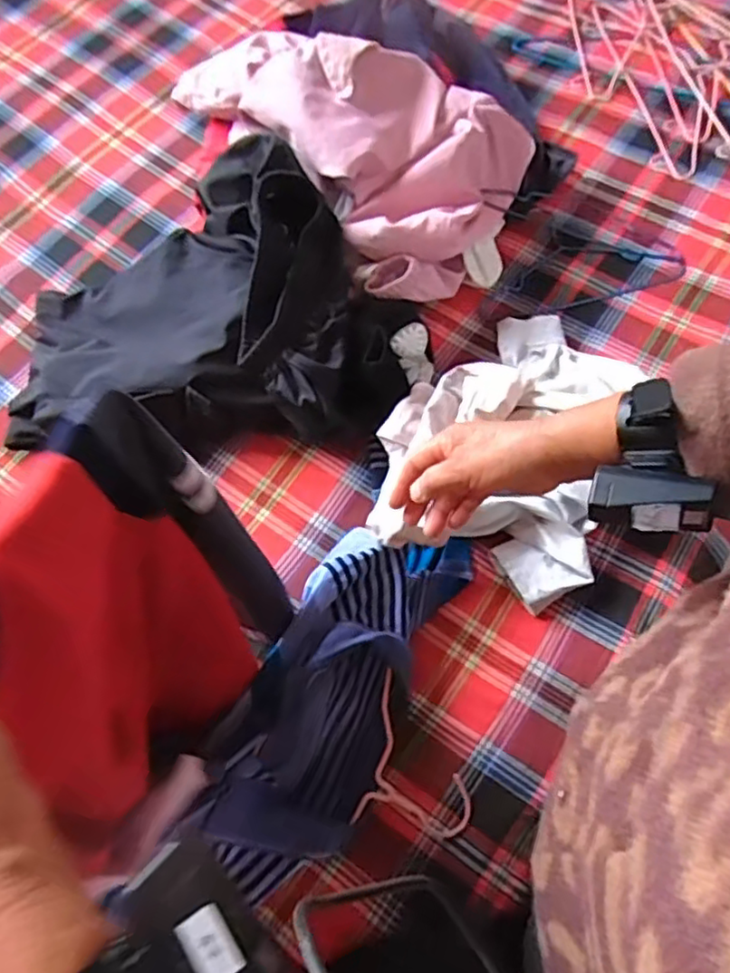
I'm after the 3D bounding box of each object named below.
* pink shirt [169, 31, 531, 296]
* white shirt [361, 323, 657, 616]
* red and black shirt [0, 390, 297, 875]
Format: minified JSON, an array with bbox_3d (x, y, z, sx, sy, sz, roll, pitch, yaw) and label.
[{"bbox_3d":[-0.008,-0.464,0.827,0.286,0.142,0.452,-41,73,-15],"label":"pink shirt"},{"bbox_3d":[0.174,-0.069,0.718,0.264,0.098,0.348,20,69,9],"label":"white shirt"},{"bbox_3d":[-0.151,0.112,0.435,0.086,0.314,0.256,20,69,9],"label":"red and black shirt"}]

